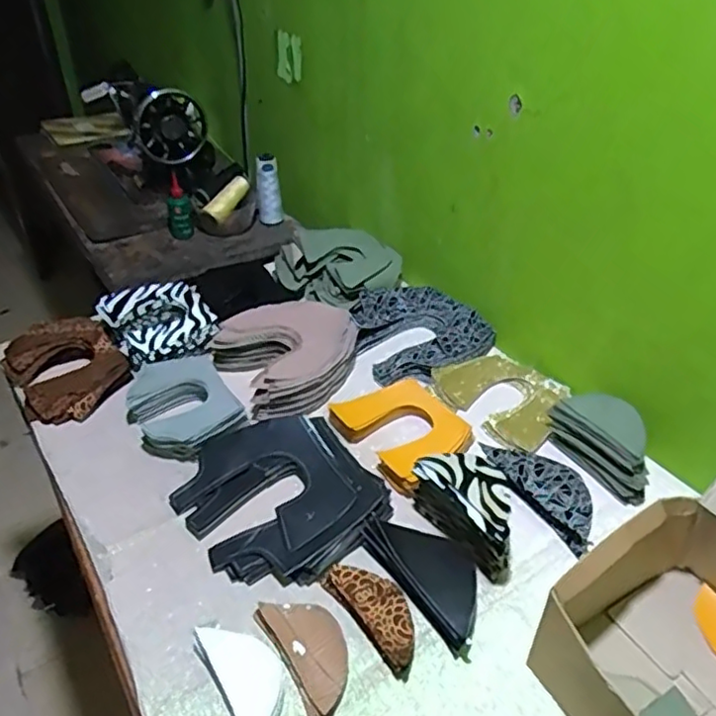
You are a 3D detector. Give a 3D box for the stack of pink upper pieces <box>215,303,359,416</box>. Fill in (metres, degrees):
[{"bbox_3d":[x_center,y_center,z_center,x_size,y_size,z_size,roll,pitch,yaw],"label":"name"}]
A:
[{"bbox_3d":[-0.095,-0.009,0.880,0.186,0.056,0.178,-30,47,-33],"label":"stack of pink upper pieces"}]

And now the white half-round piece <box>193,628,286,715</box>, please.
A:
[{"bbox_3d":[-0.095,0.275,0.553,0.055,0.015,0.117,-22,44,-27],"label":"white half-round piece"}]

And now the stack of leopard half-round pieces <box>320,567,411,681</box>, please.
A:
[{"bbox_3d":[0.019,0.237,0.602,0.049,0.023,0.116,-23,44,-28],"label":"stack of leopard half-round pieces"}]

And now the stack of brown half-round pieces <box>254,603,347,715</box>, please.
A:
[{"bbox_3d":[-0.041,0.259,0.572,0.060,0.017,0.111,-21,43,-26],"label":"stack of brown half-round pieces"}]

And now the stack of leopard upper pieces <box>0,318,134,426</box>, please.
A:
[{"bbox_3d":[-0.398,0.012,0.872,0.135,0.041,0.175,-24,45,-29],"label":"stack of leopard upper pieces"}]

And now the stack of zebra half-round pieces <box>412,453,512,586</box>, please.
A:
[{"bbox_3d":[0.118,0.156,0.658,0.060,0.079,0.122,-25,45,-29],"label":"stack of zebra half-round pieces"}]

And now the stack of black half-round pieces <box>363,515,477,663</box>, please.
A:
[{"bbox_3d":[0.071,0.208,0.622,0.066,0.035,0.150,-23,44,-28],"label":"stack of black half-round pieces"}]

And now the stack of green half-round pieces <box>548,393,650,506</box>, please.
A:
[{"bbox_3d":[0.292,0.096,0.743,0.069,0.057,0.138,-17,41,-22],"label":"stack of green half-round pieces"}]

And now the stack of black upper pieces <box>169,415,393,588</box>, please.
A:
[{"bbox_3d":[-0.089,0.146,0.702,0.188,0.039,0.213,-27,46,-31],"label":"stack of black upper pieces"}]

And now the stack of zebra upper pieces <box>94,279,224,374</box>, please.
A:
[{"bbox_3d":[-0.284,-0.046,0.925,0.141,0.053,0.159,-21,43,-26],"label":"stack of zebra upper pieces"}]

